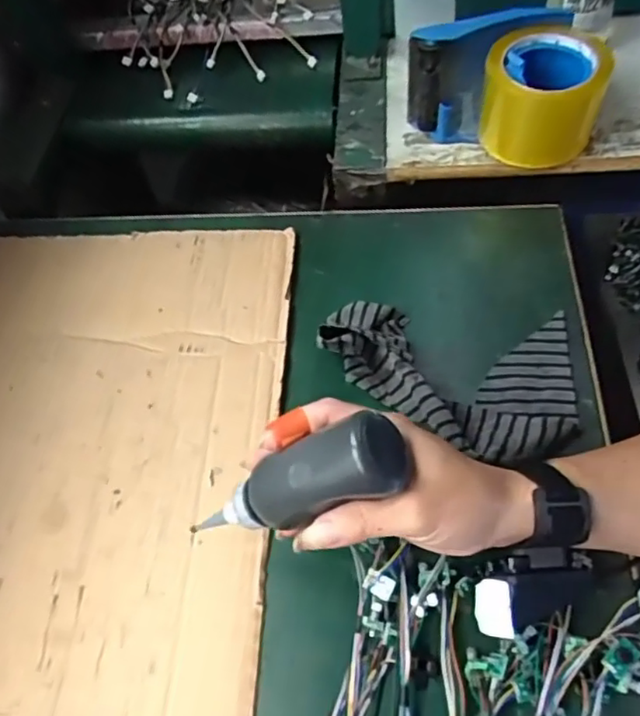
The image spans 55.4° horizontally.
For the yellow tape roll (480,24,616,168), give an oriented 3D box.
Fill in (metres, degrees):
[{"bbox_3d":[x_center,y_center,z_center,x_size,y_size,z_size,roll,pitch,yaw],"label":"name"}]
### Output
[{"bbox_3d":[0.203,-0.238,0.565,0.101,0.096,0.101,9,59,10],"label":"yellow tape roll"}]

